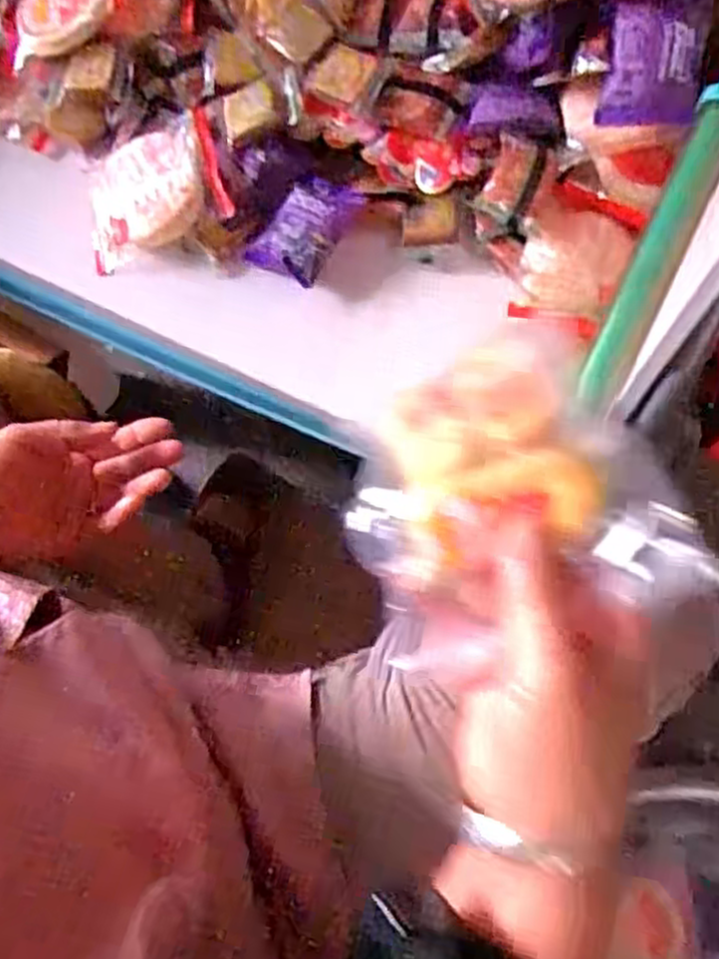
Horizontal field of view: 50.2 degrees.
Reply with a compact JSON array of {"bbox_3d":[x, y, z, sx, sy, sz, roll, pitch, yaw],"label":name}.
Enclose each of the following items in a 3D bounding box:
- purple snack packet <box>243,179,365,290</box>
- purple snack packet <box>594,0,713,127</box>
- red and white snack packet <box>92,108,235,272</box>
[{"bbox_3d":[-0.041,-0.184,0.563,0.052,0.022,0.078,28,73,10],"label":"purple snack packet"},{"bbox_3d":[0.192,-0.273,0.504,0.062,0.075,0.009,12,28,26],"label":"purple snack packet"},{"bbox_3d":[-0.155,-0.216,0.572,0.104,0.032,0.094,-17,71,-5],"label":"red and white snack packet"}]

